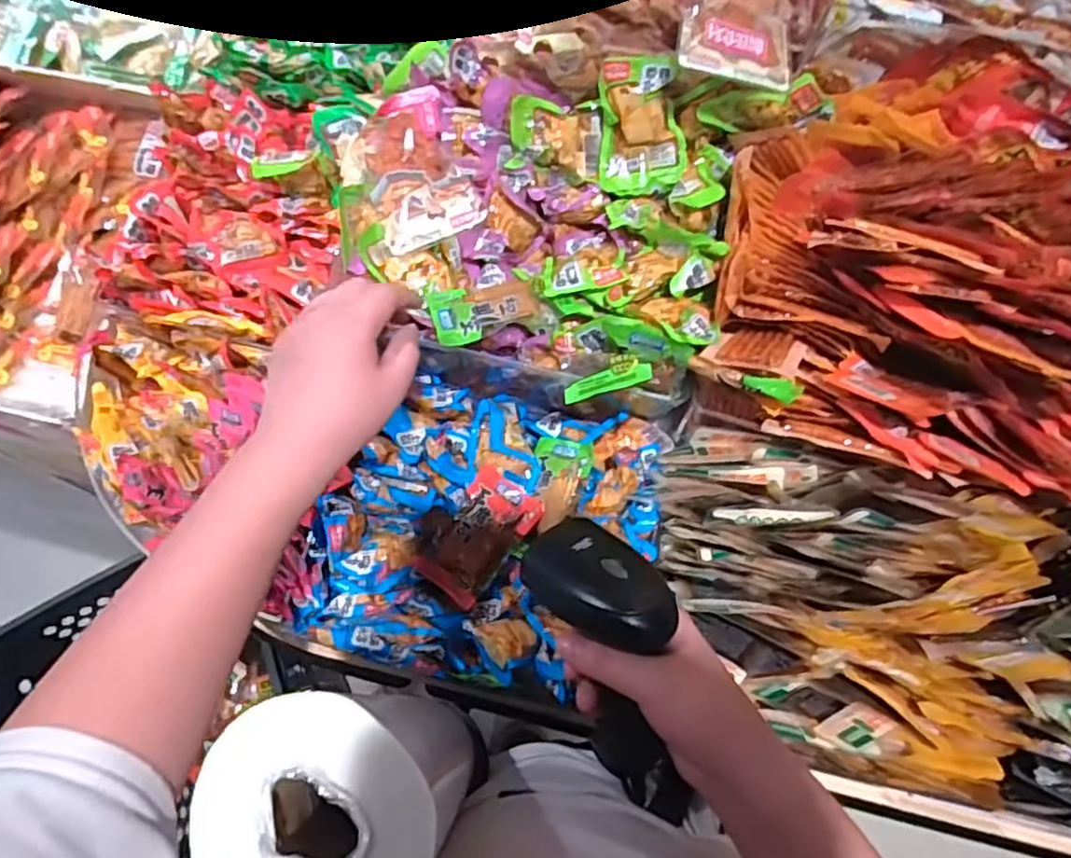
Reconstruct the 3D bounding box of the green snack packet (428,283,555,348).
[{"bbox_3d":[-0.035,-0.096,0.544,0.093,0.020,0.056,-14,70,-7],"label":"green snack packet"}]

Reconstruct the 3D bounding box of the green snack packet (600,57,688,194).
[{"bbox_3d":[0.085,-0.241,0.549,0.066,0.096,0.015,4,25,15],"label":"green snack packet"}]

